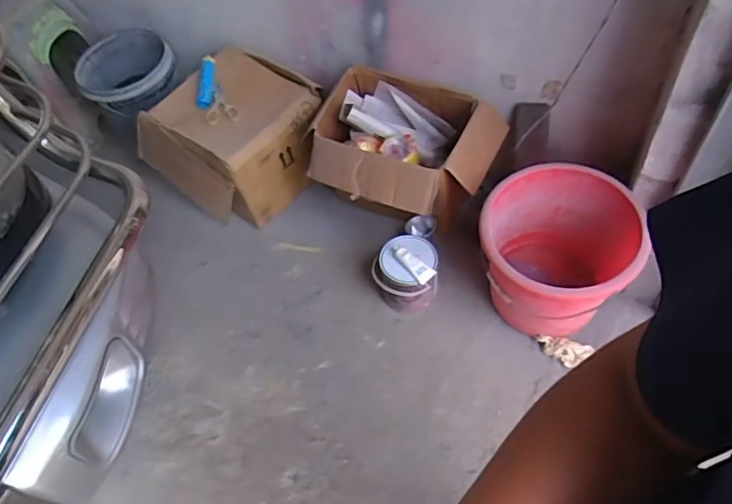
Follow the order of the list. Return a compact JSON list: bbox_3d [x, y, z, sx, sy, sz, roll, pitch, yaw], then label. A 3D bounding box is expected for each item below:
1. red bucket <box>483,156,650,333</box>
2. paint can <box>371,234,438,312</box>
[{"bbox_3d":[0.499,0.022,1.443,0.384,0.373,0.396,-3,53,4],"label":"red bucket"},{"bbox_3d":[0.123,0.068,1.557,0.165,0.184,0.167,-3,53,4],"label":"paint can"}]

